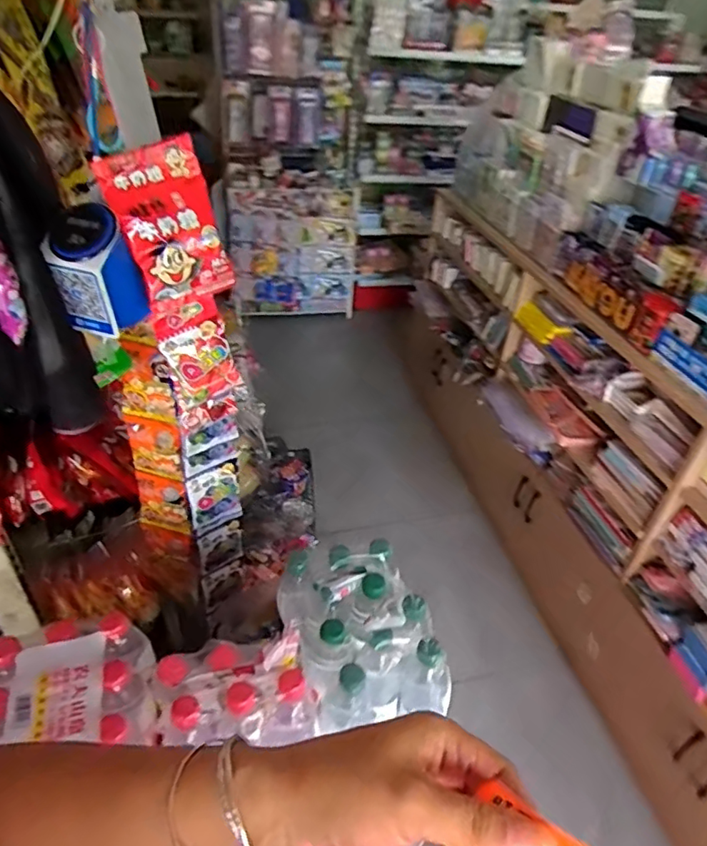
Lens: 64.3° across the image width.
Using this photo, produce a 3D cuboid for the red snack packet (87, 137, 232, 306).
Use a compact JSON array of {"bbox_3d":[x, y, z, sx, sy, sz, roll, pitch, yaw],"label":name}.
[{"bbox_3d":[-0.203,-0.221,0.629,0.111,0.163,0.032,-28,20,-29],"label":"red snack packet"}]

